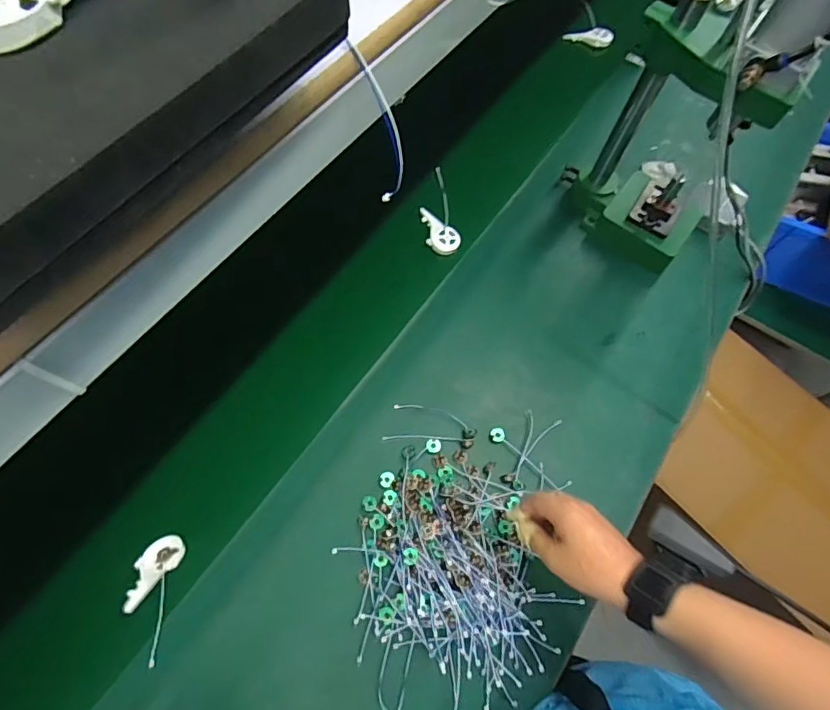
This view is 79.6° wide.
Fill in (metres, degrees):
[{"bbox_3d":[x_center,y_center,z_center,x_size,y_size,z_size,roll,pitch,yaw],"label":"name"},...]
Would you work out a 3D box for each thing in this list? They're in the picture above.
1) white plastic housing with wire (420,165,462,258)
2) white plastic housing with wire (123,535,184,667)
[{"bbox_3d":[0.041,-0.218,0.766,0.051,0.074,0.101,-7,67,-6],"label":"white plastic housing with wire"},{"bbox_3d":[-0.284,0.257,0.536,0.040,0.063,0.124,1,54,-3],"label":"white plastic housing with wire"}]

